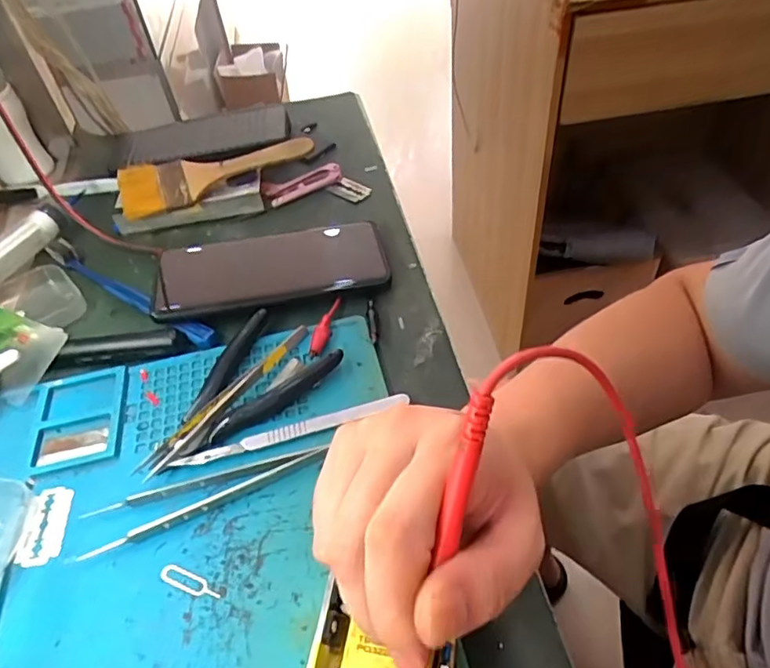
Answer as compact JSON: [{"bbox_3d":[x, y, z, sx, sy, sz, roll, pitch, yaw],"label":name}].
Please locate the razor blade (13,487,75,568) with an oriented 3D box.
[{"bbox_3d":[-0.178,0.100,0.295,0.022,0.004,0.042,-7,47,0],"label":"razor blade"}]

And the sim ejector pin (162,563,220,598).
[{"bbox_3d":[-0.093,0.119,0.268,0.033,0.004,0.009,13,50,18],"label":"sim ejector pin"}]

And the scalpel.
[{"bbox_3d":[-0.051,0.055,0.318,0.134,0.005,0.010,-16,47,-8],"label":"scalpel"}]

